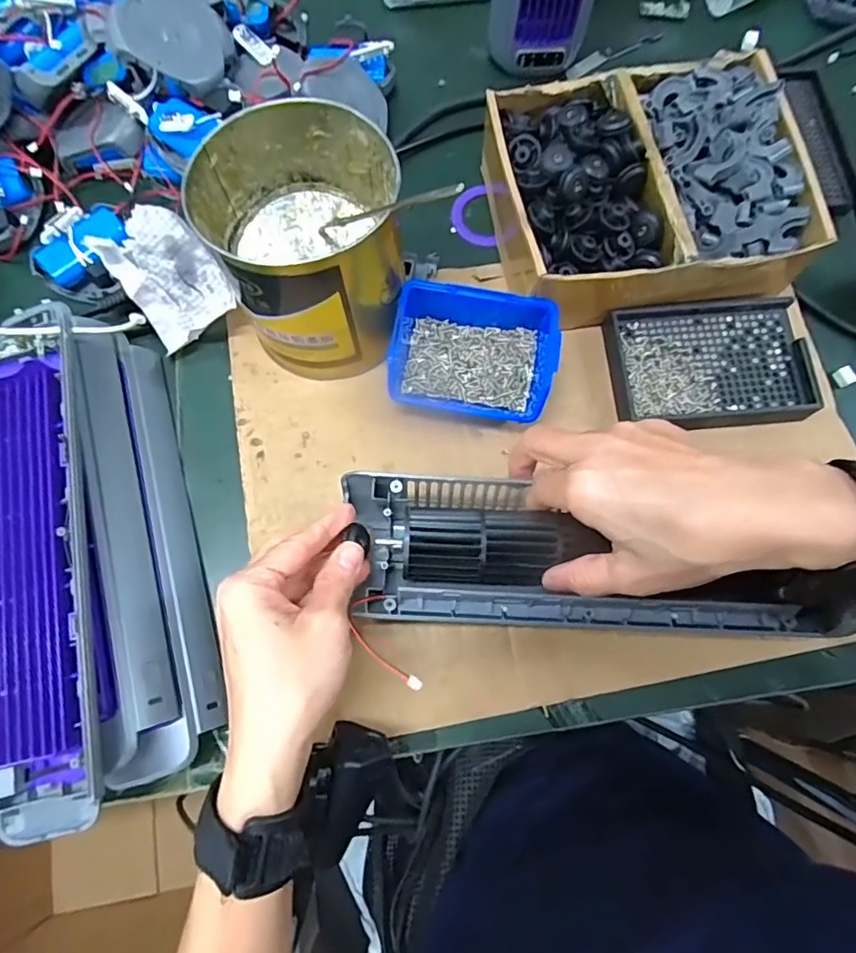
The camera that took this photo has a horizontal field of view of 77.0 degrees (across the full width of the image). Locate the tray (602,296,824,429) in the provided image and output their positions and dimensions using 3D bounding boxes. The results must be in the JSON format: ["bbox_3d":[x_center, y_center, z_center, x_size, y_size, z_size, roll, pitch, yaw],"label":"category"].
[{"bbox_3d":[0.208,-0.084,0.400,0.137,0.024,0.095,-5,75,-2],"label":"tray"}]

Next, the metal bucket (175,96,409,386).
[{"bbox_3d":[-0.078,-0.148,0.362,0.119,0.116,0.125,0,74,-1],"label":"metal bucket"}]

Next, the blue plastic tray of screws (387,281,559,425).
[{"bbox_3d":[0.031,-0.084,0.383,0.111,0.048,0.082,10,75,2],"label":"blue plastic tray of screws"}]

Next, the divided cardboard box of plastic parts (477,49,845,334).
[{"bbox_3d":[0.162,-0.215,0.400,0.211,0.068,0.170,-10,75,-3],"label":"divided cardboard box of plastic parts"}]

